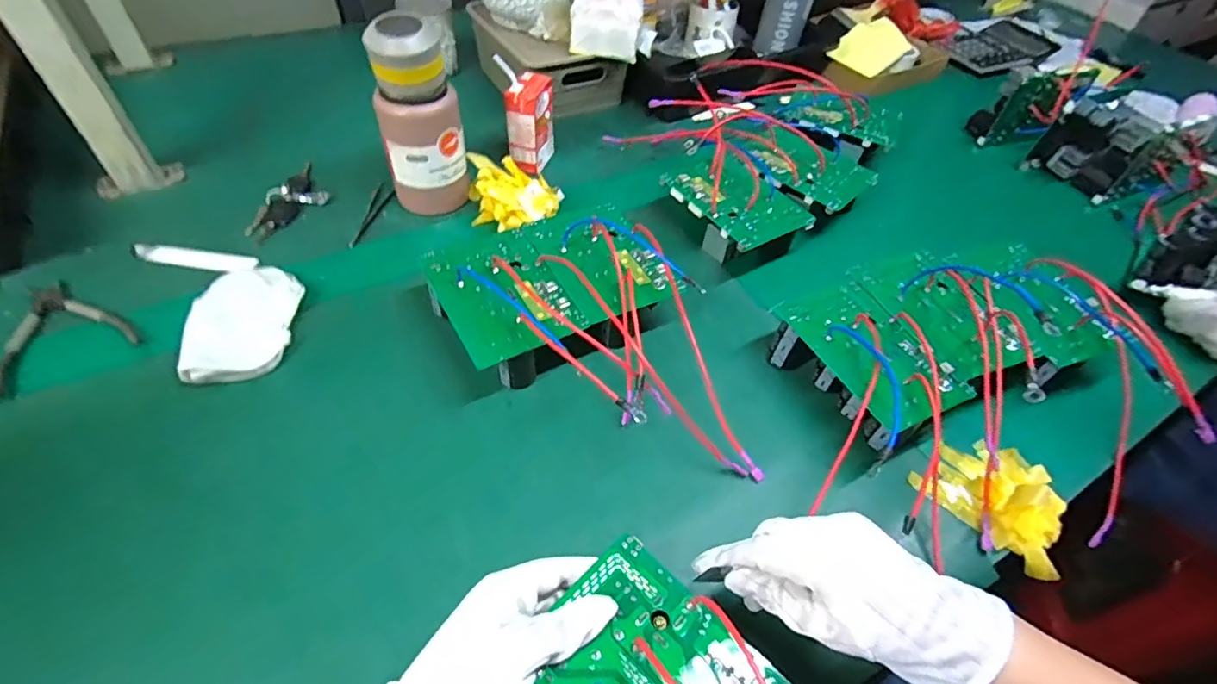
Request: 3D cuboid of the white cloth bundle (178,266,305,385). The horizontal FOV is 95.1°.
[{"bbox_3d":[-0.347,-0.018,0.529,0.087,0.020,0.129,-1,50,-6],"label":"white cloth bundle"}]

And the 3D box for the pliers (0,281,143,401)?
[{"bbox_3d":[-0.525,-0.016,0.526,0.105,0.015,0.135,-34,60,-29],"label":"pliers"}]

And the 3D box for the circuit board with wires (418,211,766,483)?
[{"bbox_3d":[-0.010,0.001,0.515,0.213,0.082,0.325,-24,56,-23],"label":"circuit board with wires"}]

